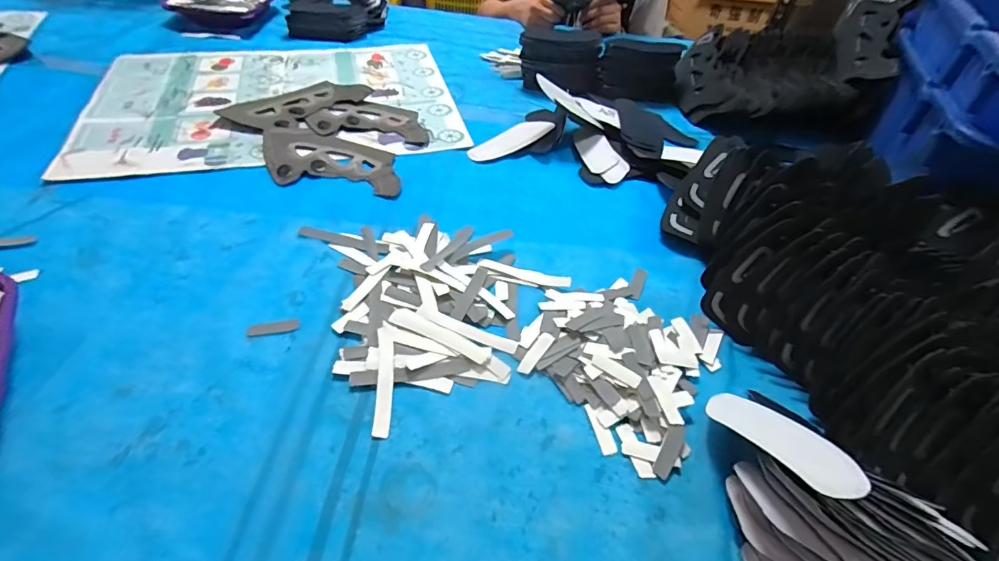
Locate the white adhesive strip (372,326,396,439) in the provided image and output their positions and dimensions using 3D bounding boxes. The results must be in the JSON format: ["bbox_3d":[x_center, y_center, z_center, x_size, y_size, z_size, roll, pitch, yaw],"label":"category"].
[{"bbox_3d":[-0.103,0.086,0.421,0.016,0.009,0.106,-2,49,-7],"label":"white adhesive strip"}]

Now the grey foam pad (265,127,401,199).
[{"bbox_3d":[-0.229,-0.162,0.639,0.208,0.007,0.116,10,49,3],"label":"grey foam pad"}]

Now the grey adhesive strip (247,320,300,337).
[{"bbox_3d":[-0.217,0.045,0.453,0.047,0.004,0.012,-5,50,-10],"label":"grey adhesive strip"}]

